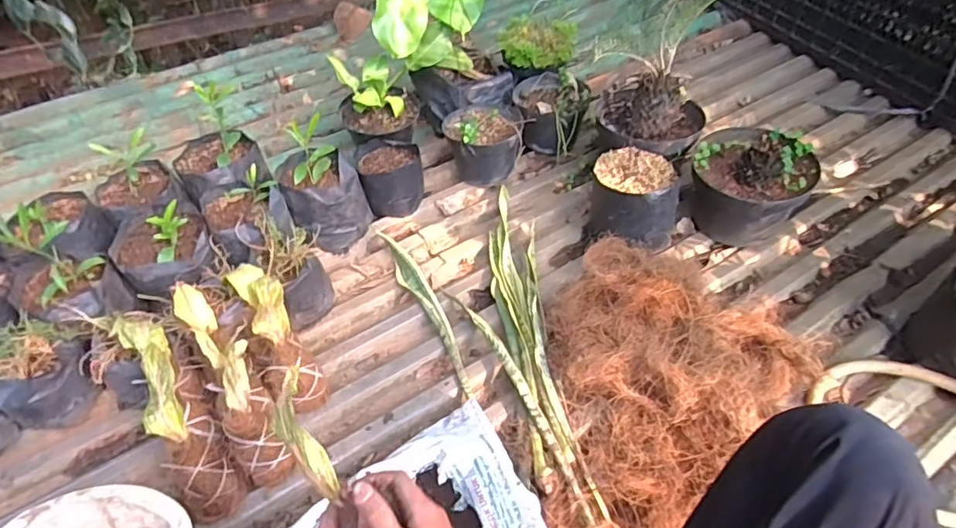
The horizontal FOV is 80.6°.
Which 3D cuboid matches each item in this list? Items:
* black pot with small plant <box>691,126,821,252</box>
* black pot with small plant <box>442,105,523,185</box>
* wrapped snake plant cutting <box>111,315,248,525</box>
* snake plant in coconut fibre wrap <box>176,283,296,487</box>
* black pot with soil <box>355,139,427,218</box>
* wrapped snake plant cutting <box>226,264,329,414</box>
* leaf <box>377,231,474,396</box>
[{"bbox_3d":[0.521,-0.154,1.091,0.204,0.191,0.200,1,49,-1],"label":"black pot with small plant"},{"bbox_3d":[0.011,-0.263,1.240,0.165,0.139,0.167,1,49,-1],"label":"black pot with small plant"},{"bbox_3d":[-0.429,0.200,0.794,0.075,0.100,0.328,-27,81,-21],"label":"wrapped snake plant cutting"},{"bbox_3d":[-0.356,0.156,0.811,0.070,0.080,0.327,-26,74,-20],"label":"snake plant in coconut fibre wrap"},{"bbox_3d":[-0.180,-0.177,1.190,0.130,0.118,0.127,1,49,-1],"label":"black pot with soil"},{"bbox_3d":[-0.311,0.106,0.870,0.069,0.068,0.254,-25,86,-20],"label":"wrapped snake plant cutting"},{"bbox_3d":[-0.088,0.072,1.005,0.041,0.032,0.377,-23,52,-18],"label":"leaf"}]

